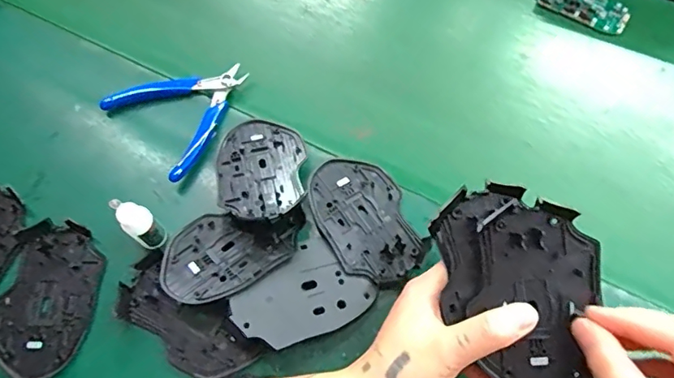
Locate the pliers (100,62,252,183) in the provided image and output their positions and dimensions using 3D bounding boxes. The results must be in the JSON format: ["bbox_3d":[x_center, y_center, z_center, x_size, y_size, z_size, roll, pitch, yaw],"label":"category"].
[{"bbox_3d":[-0.132,-0.076,0.440,0.104,0.019,0.115,42,71,17],"label":"pliers"}]

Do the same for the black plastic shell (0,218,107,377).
[{"bbox_3d":[-0.222,0.083,0.372,0.072,0.013,0.115,8,65,3],"label":"black plastic shell"}]

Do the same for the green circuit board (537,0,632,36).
[{"bbox_3d":[0.256,-0.195,0.511,0.099,0.010,0.045,29,68,12],"label":"green circuit board"}]

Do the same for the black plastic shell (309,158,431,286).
[{"bbox_3d":[0.022,0.023,0.400,0.071,0.010,0.113,-24,68,-11],"label":"black plastic shell"}]

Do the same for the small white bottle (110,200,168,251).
[{"bbox_3d":[-0.145,0.027,0.363,0.017,0.079,0.022,36,70,15],"label":"small white bottle"}]

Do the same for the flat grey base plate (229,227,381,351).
[{"bbox_3d":[-0.024,0.082,0.361,0.070,0.004,0.092,42,60,18],"label":"flat grey base plate"}]

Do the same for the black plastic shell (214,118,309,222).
[{"bbox_3d":[-0.063,-0.017,0.404,0.072,0.010,0.109,-1,49,-2],"label":"black plastic shell"}]

